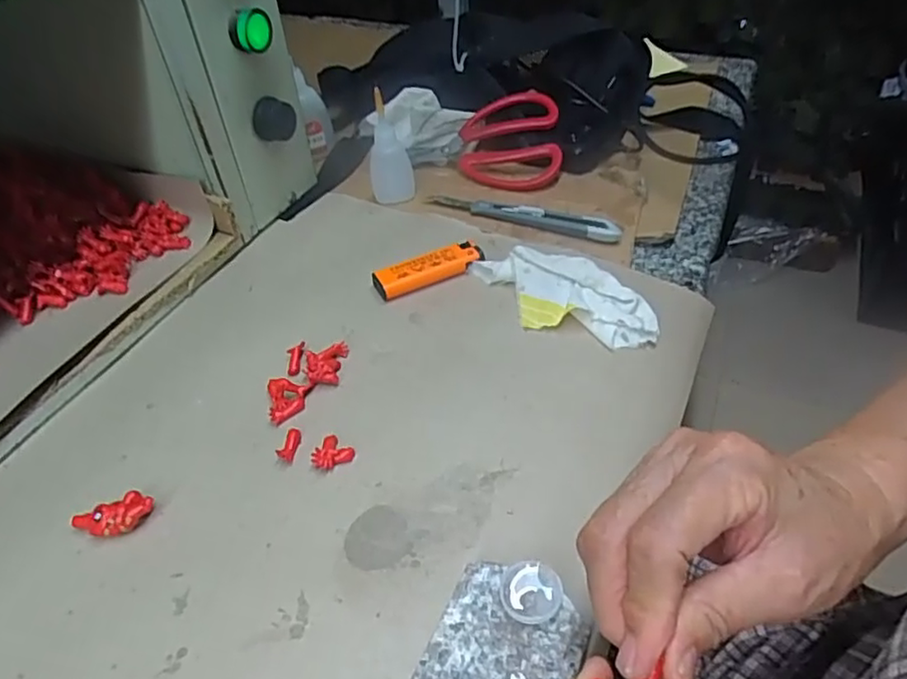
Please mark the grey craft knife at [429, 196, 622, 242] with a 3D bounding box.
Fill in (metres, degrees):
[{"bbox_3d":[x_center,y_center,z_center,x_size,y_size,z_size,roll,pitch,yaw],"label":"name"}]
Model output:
[{"bbox_3d":[0.053,-0.098,0.495,0.151,0.014,0.020,16,48,19],"label":"grey craft knife"}]

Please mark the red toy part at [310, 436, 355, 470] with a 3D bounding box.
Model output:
[{"bbox_3d":[-0.069,0.064,0.355,0.020,0.009,0.021,-2,45,2],"label":"red toy part"}]

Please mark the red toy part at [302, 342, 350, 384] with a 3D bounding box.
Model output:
[{"bbox_3d":[-0.079,0.014,0.397,0.027,0.011,0.028,-11,45,-7],"label":"red toy part"}]

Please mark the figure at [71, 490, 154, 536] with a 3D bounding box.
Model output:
[{"bbox_3d":[-0.178,0.093,0.332,0.040,0.012,0.018,-13,46,-9],"label":"figure"}]

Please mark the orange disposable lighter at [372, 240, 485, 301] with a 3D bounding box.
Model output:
[{"bbox_3d":[-0.017,-0.050,0.450,0.079,0.016,0.022,-19,47,-15],"label":"orange disposable lighter"}]

